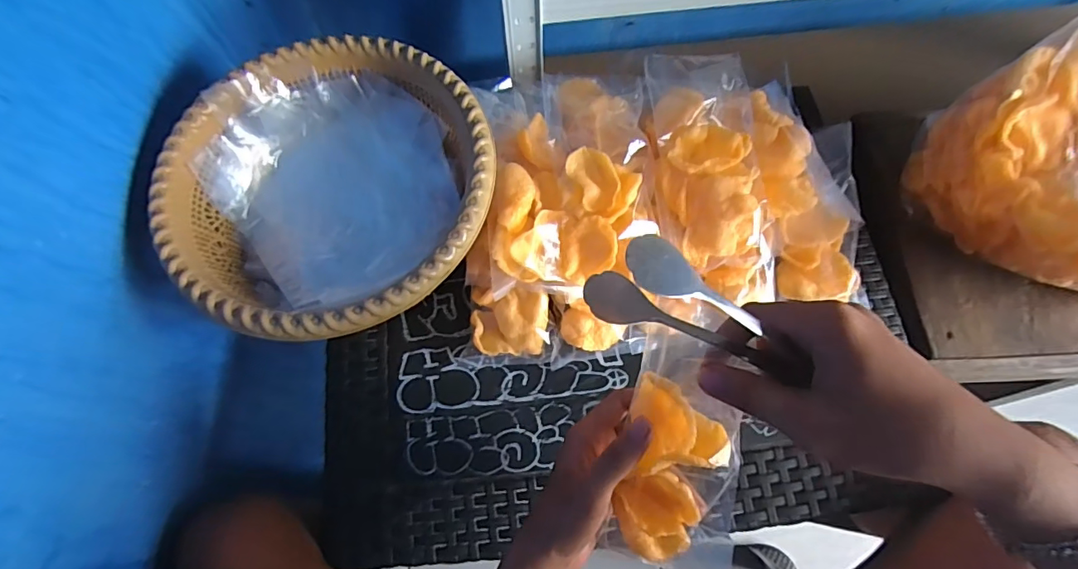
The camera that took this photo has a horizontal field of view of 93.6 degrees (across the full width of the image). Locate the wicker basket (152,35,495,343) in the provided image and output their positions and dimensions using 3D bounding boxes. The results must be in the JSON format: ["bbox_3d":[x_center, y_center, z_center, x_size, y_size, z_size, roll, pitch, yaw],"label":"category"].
[{"bbox_3d":[-0.167,-0.069,0.460,0.253,0.131,0.256,0,70,1],"label":"wicker basket"}]

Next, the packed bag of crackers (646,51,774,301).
[{"bbox_3d":[0.148,-0.101,0.444,0.099,0.049,0.205,-11,88,-3],"label":"packed bag of crackers"}]

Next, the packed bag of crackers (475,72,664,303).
[{"bbox_3d":[0.021,-0.097,0.441,0.150,0.044,0.210,-5,70,-1],"label":"packed bag of crackers"}]

